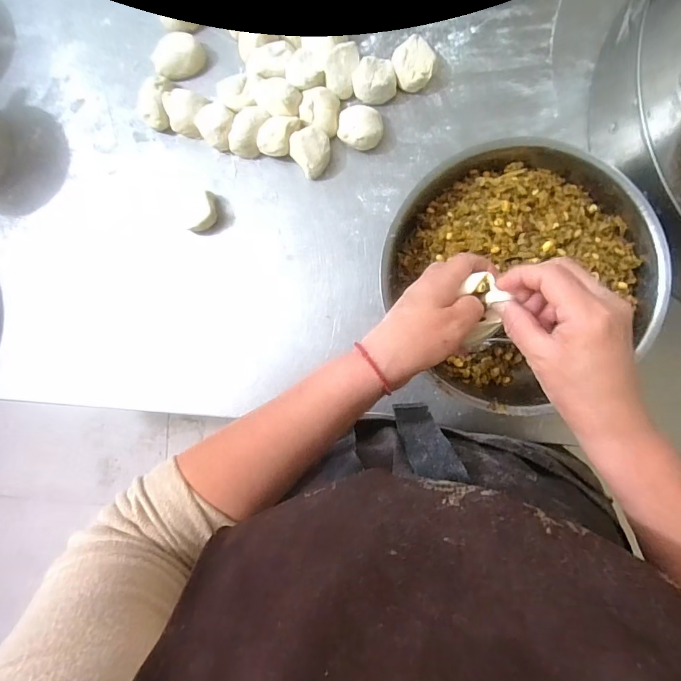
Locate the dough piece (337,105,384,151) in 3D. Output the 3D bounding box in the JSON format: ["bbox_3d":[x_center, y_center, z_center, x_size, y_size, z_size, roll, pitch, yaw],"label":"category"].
[{"bbox_3d":[0.022,-0.237,0.480,0.051,0.025,0.043,19,91,5],"label":"dough piece"}]

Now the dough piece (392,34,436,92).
[{"bbox_3d":[0.082,-0.309,0.480,0.045,0.025,0.056,8,90,5],"label":"dough piece"}]

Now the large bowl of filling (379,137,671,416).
[{"bbox_3d":[0.177,-0.068,0.434,0.255,0.095,0.247,0,90,5],"label":"large bowl of filling"}]

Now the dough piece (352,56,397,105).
[{"bbox_3d":[0.039,-0.291,0.482,0.048,0.032,0.041,0,90,5],"label":"dough piece"}]

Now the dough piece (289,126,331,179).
[{"bbox_3d":[-0.032,-0.216,0.488,0.043,0.032,0.046,0,90,5],"label":"dough piece"}]

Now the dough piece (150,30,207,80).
[{"bbox_3d":[-0.194,-0.339,0.510,0.060,0.030,0.039,-28,87,4],"label":"dough piece"}]

